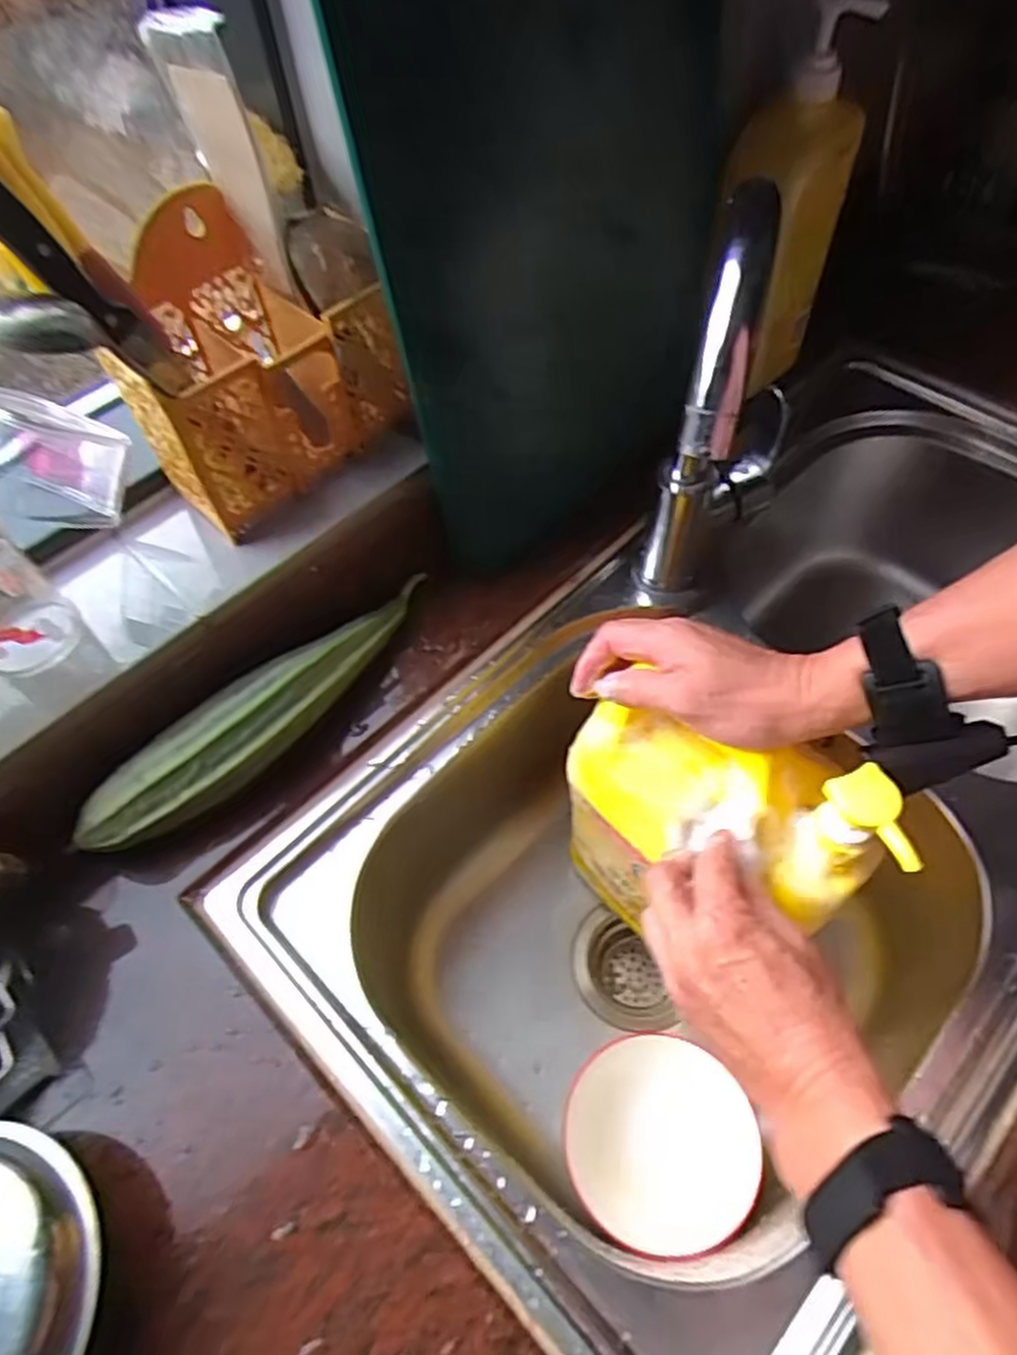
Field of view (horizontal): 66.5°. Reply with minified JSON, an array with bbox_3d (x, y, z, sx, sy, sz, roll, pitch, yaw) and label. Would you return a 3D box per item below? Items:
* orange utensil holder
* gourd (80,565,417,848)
[{"bbox_3d":[-0.169,-0.215,0.517,0.162,0.163,0.097,-39,62,-19],"label":"orange utensil holder"},{"bbox_3d":[-0.161,0.026,0.537,0.276,0.062,0.052,-40,62,-20],"label":"gourd"}]

